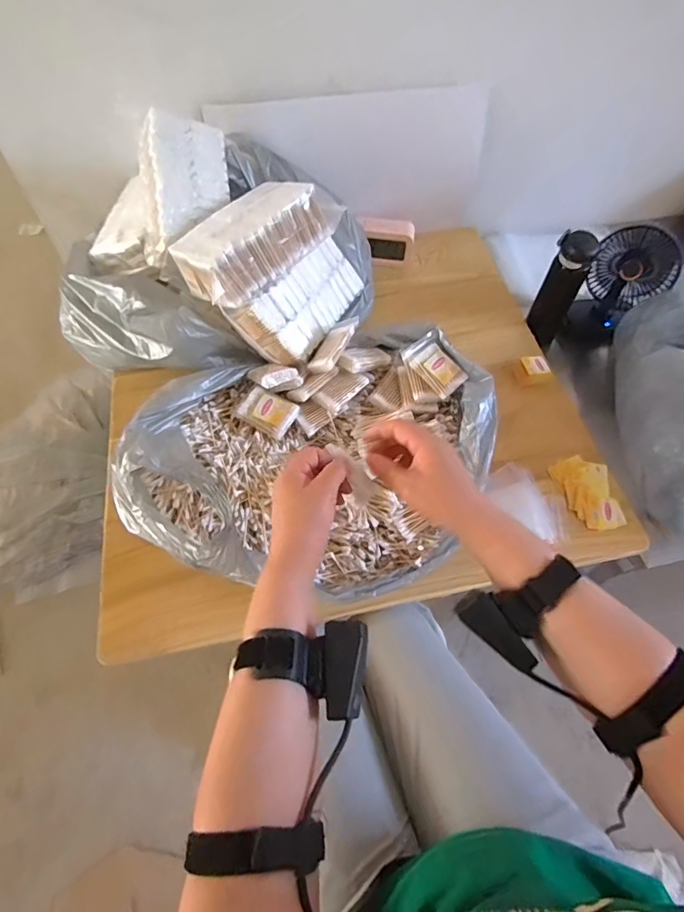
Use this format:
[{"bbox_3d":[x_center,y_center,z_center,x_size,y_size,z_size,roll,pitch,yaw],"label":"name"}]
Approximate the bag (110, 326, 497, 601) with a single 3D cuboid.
[{"bbox_3d":[-0.025,0.001,0.620,0.468,0.161,0.340,-10,59,-5],"label":"bag"}]

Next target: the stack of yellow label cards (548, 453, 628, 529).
[{"bbox_3d":[0.373,0.053,0.710,0.075,0.012,0.118,-12,60,-7],"label":"stack of yellow label cards"}]

